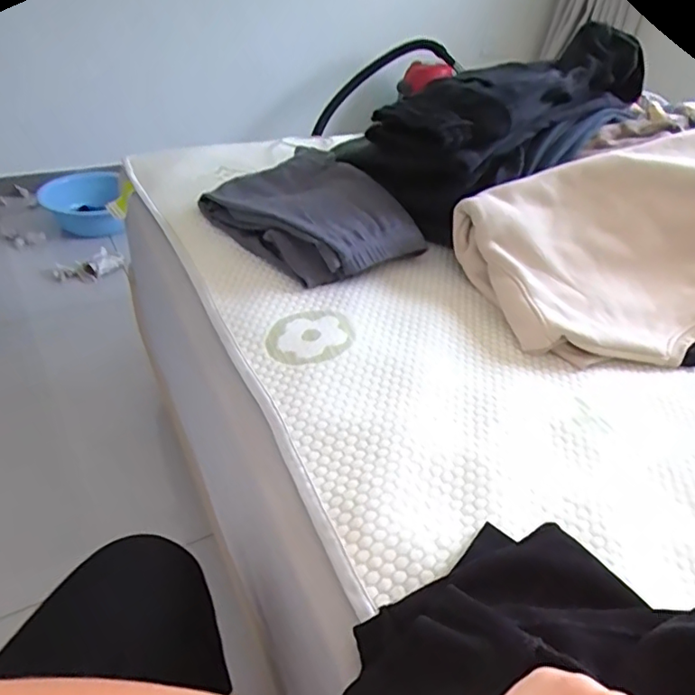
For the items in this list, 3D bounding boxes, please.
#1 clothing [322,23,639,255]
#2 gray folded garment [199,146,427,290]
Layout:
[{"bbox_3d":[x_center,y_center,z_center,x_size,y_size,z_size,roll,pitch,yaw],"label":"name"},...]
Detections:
[{"bbox_3d":[0.232,-0.369,0.856,0.456,0.140,0.215,-35,51,-14],"label":"clothing"},{"bbox_3d":[-0.047,-0.183,0.782,0.195,0.086,0.250,-28,50,-36],"label":"gray folded garment"}]

